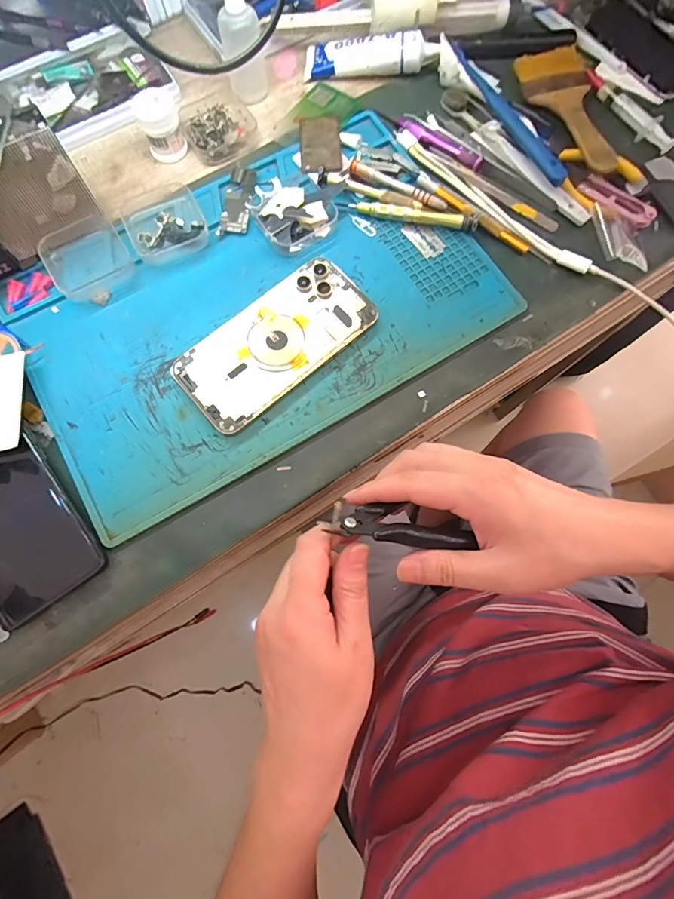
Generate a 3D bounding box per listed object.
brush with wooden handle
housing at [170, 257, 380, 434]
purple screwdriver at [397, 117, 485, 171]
[{"bbox_3d":[0.216,-0.321,0.392,0.064,0.018,0.159,-3,77,-2],"label":"brush with wooden handle"},{"bbox_3d":[-0.048,-0.086,0.335,0.157,0.009,0.076,-40,81,-10],"label":"housing"},{"bbox_3d":[0.096,-0.286,0.388,0.092,0.010,0.015,37,78,7],"label":"purple screwdriver"}]

